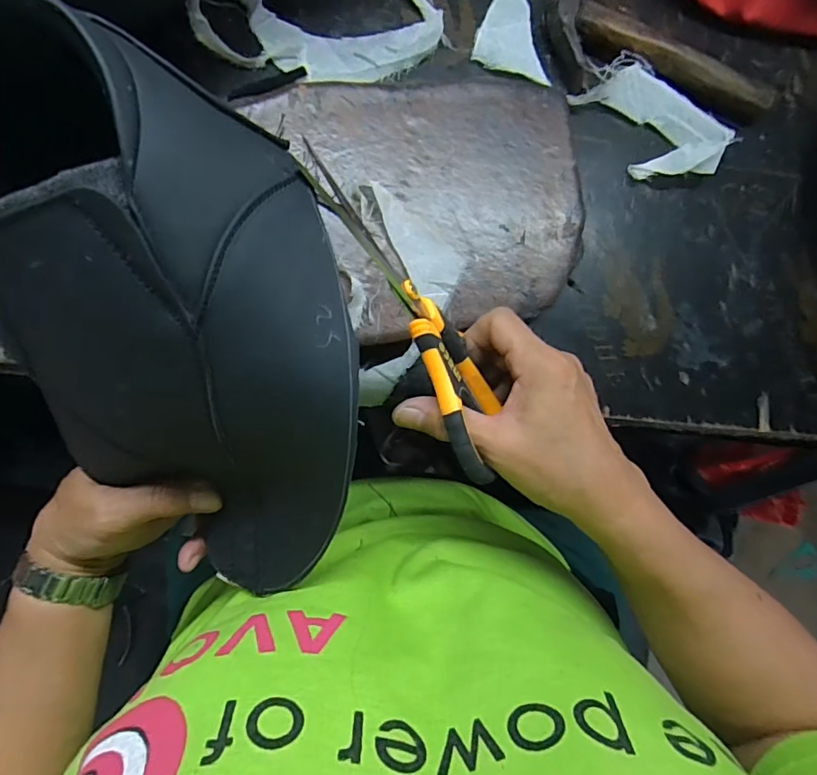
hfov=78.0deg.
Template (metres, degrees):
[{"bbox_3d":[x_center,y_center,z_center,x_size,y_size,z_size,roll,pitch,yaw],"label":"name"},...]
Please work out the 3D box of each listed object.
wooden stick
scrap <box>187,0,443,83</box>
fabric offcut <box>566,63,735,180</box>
[{"bbox_3d":[0.205,-0.248,0.385,0.166,0.021,0.026,22,83,-7],"label":"wooden stick"},{"bbox_3d":[-0.057,-0.241,0.350,0.167,0.021,0.076,-9,87,-9],"label":"scrap"},{"bbox_3d":[0.189,-0.201,0.381,0.080,0.017,0.104,-41,93,-9],"label":"fabric offcut"}]

